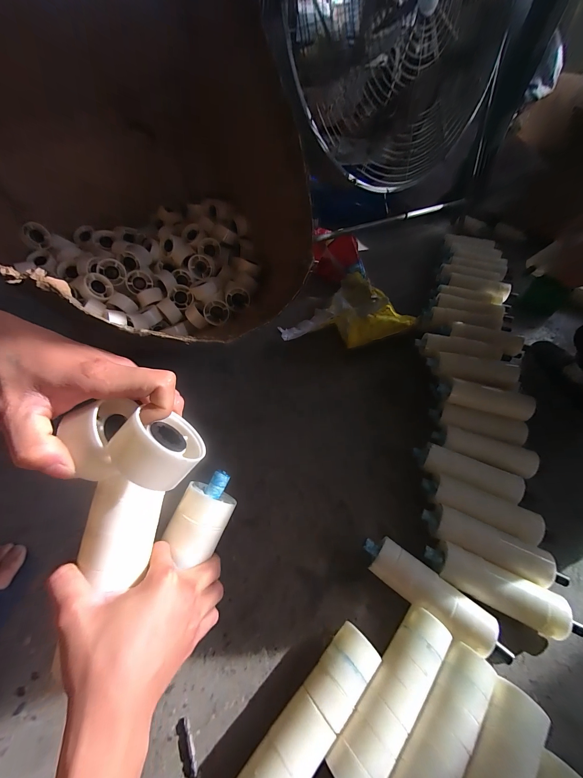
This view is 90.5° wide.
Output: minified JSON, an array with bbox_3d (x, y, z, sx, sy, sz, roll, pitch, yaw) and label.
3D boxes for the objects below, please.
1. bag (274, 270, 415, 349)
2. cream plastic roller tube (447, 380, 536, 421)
[{"bbox_3d":[0.192,-0.251,0.884,0.342,0.106,0.322,9,51,4],"label":"bag"},{"bbox_3d":[0.442,0.029,0.640,0.177,0.052,0.044,11,51,5],"label":"cream plastic roller tube"}]

